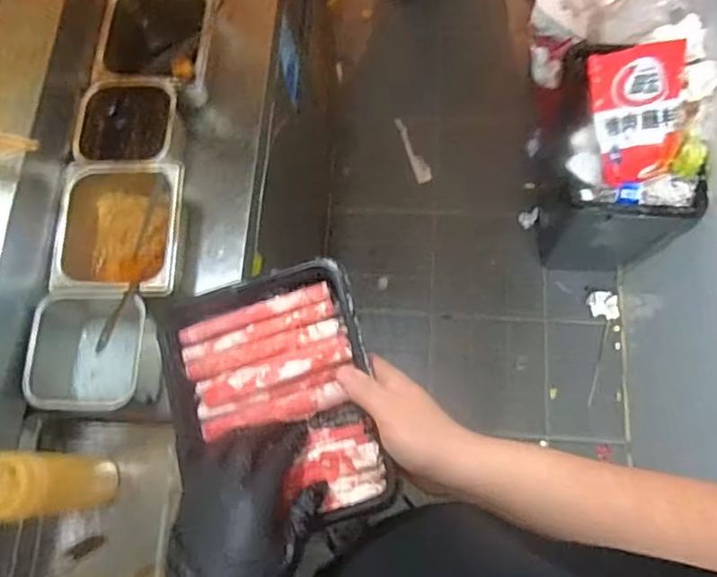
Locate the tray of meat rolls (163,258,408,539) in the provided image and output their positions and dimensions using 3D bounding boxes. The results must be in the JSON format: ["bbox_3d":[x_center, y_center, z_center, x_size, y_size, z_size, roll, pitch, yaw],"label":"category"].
[{"bbox_3d":[-0.074,0.093,0.496,0.172,0.045,0.212,-15,72,-4],"label":"tray of meat rolls"}]

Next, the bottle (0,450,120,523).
[{"bbox_3d":[-0.343,0.221,0.656,0.068,0.186,0.067,1,72,2],"label":"bottle"}]

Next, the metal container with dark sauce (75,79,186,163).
[{"bbox_3d":[-0.314,-0.217,0.827,0.130,0.099,0.131,0,72,1],"label":"metal container with dark sauce"}]

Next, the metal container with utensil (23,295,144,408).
[{"bbox_3d":[-0.331,0.082,0.750,0.138,0.102,0.155,2,72,2],"label":"metal container with utensil"}]

